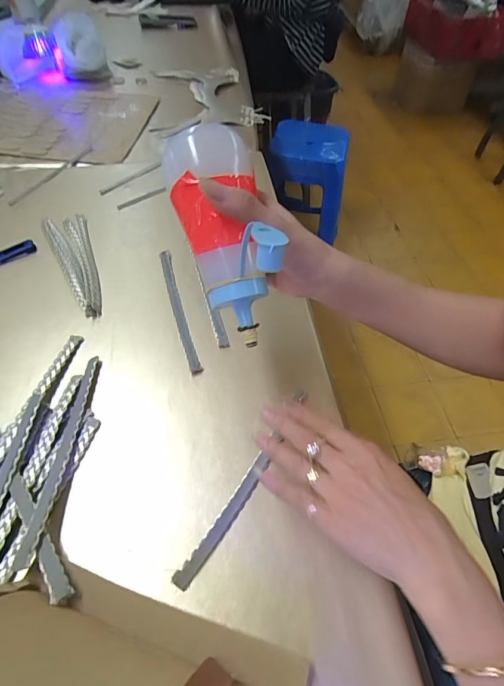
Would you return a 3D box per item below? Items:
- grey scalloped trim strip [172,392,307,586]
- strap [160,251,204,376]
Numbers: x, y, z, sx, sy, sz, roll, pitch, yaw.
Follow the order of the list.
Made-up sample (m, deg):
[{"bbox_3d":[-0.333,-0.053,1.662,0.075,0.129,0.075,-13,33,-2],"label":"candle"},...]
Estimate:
[{"bbox_3d":[-0.001,0.114,0.320,0.016,0.008,0.188,36,60,7],"label":"grey scalloped trim strip"},{"bbox_3d":[-0.087,-0.043,0.439,0.015,0.009,0.191,-13,55,-12],"label":"strap"}]

